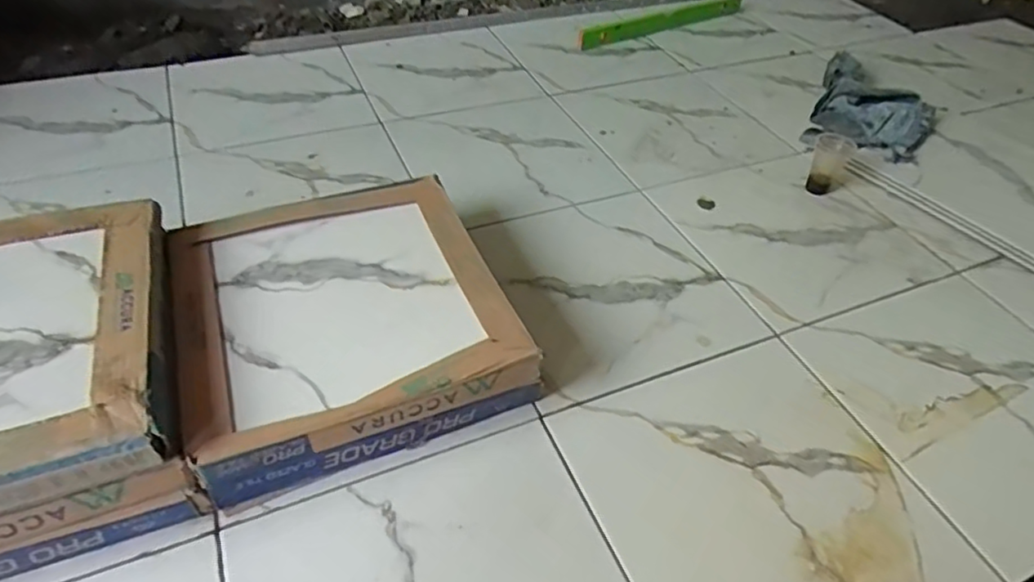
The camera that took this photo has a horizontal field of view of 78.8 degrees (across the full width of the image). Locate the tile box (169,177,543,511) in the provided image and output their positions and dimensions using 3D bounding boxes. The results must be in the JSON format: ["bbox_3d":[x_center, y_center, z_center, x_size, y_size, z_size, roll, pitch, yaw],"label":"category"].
[{"bbox_3d":[-0.237,0.030,0.858,0.396,0.118,0.407,-15,47,-20],"label":"tile box"}]

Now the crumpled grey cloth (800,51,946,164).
[{"bbox_3d":[0.818,-0.421,1.439,0.262,0.065,0.456,24,47,19],"label":"crumpled grey cloth"}]

